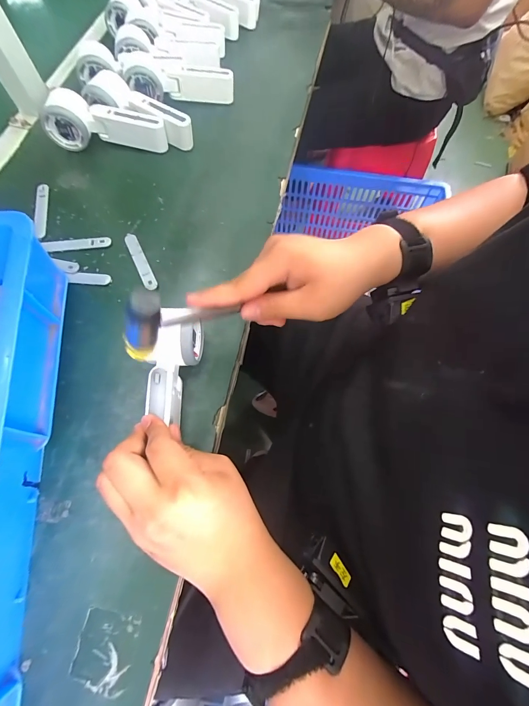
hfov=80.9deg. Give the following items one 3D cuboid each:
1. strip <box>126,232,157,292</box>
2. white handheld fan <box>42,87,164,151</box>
[{"bbox_3d":[-0.155,-0.115,0.388,0.016,0.006,0.093,-25,71,-12],"label":"strip"},{"bbox_3d":[-0.227,-0.333,0.448,0.167,0.059,0.044,-1,68,-3],"label":"white handheld fan"}]

